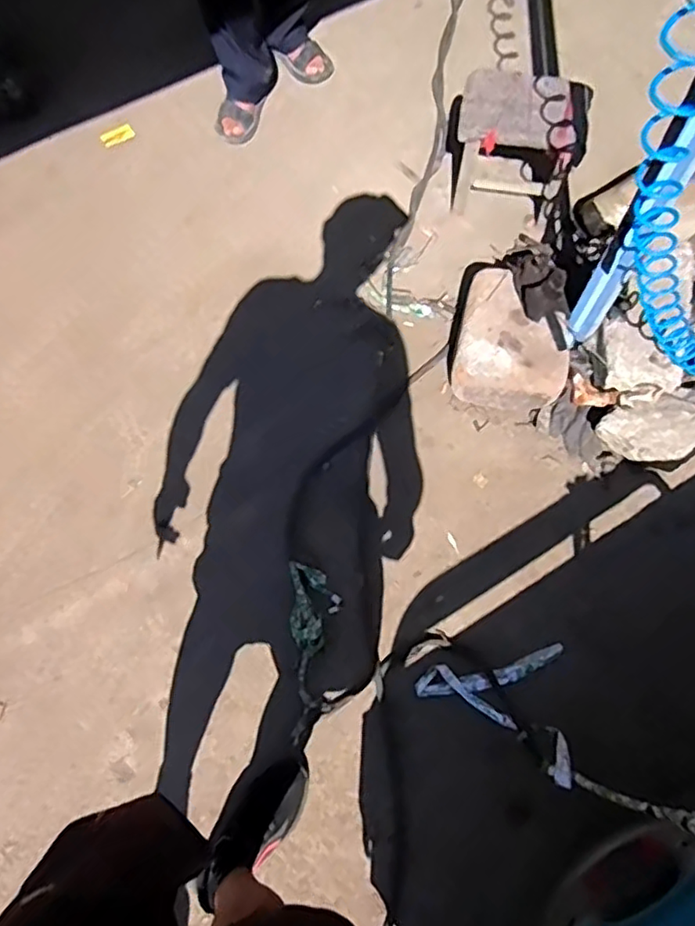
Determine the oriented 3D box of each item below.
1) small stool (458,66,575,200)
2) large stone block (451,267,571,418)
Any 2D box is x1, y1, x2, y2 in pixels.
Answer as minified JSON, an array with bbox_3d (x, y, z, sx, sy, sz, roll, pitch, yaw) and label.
[{"bbox_3d":[0.374,-0.742,1.459,0.249,0.233,0.196,8,71,4],"label":"small stool"},{"bbox_3d":[0.360,-0.258,1.375,0.233,0.146,0.279,12,74,7],"label":"large stone block"}]

